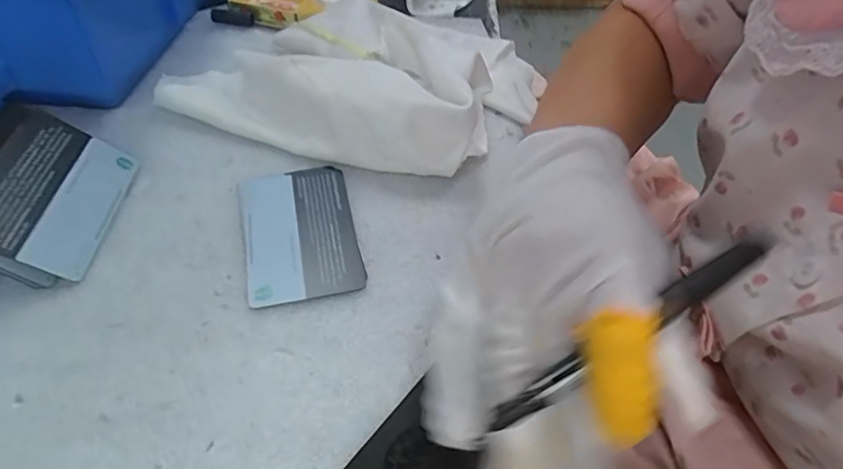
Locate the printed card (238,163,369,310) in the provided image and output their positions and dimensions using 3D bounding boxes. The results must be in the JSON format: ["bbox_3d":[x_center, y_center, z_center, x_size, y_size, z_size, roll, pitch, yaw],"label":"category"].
[{"bbox_3d":[-0.063,-0.003,0.268,0.056,0.004,0.086,-12,50,-11],"label":"printed card"}]

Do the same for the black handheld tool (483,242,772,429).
[{"bbox_3d":[0.077,0.034,0.189,0.124,0.005,0.010,-29,54,-10],"label":"black handheld tool"}]

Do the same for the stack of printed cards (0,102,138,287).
[{"bbox_3d":[-0.182,-0.022,0.250,0.065,0.009,0.087,33,39,-33],"label":"stack of printed cards"}]

